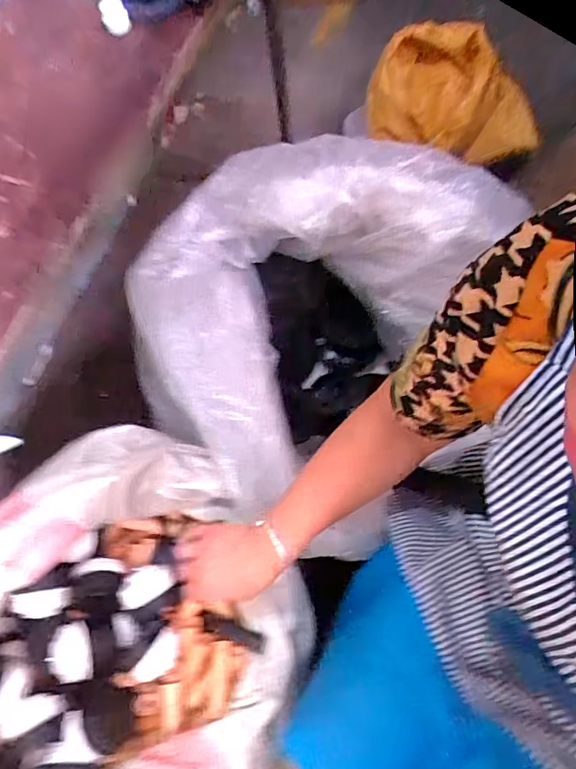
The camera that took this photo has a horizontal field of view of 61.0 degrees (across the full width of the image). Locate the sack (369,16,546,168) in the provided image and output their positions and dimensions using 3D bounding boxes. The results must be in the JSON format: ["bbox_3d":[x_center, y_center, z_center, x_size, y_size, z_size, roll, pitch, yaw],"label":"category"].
[{"bbox_3d":[0.463,-0.804,1.342,0.479,0.233,0.277,20,67,12],"label":"sack"}]

